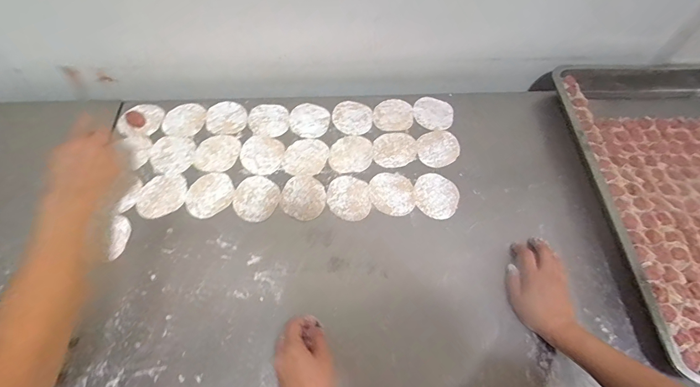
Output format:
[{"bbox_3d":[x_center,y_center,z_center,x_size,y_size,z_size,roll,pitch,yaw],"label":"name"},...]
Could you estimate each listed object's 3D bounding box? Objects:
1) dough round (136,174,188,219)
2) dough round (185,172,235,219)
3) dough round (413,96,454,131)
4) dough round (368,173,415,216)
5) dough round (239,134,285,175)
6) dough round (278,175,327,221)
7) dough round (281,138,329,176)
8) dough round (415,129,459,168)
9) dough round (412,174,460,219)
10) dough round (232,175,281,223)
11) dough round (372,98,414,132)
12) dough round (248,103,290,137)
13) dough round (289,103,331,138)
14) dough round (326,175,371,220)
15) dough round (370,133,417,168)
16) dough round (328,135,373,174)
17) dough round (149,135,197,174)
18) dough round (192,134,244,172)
[{"bbox_3d":[-0.331,0.003,0.648,0.082,0.004,0.083,-10,61,-7],"label":"dough round"},{"bbox_3d":[-0.248,0.001,0.653,0.080,0.004,0.087,1,60,-1],"label":"dough round"},{"bbox_3d":[0.173,-0.166,0.759,0.080,0.005,0.090,-9,61,-7],"label":"dough round"},{"bbox_3d":[0.074,0.001,0.659,0.077,0.005,0.085,1,60,-1],"label":"dough round"},{"bbox_3d":[-0.167,-0.076,0.699,0.080,0.004,0.087,1,60,-1],"label":"dough round"},{"bbox_3d":[-0.082,0.005,0.656,0.085,0.006,0.083,1,60,-1],"label":"dough round"},{"bbox_3d":[-0.083,-0.071,0.698,0.081,0.004,0.086,1,60,-1],"label":"dough round"},{"bbox_3d":[0.172,-0.087,0.715,0.086,0.006,0.079,1,60,-1],"label":"dough round"},{"bbox_3d":[0.154,0.003,0.661,0.086,0.009,0.079,1,60,-1],"label":"dough round"},{"bbox_3d":[-0.167,0.008,0.653,0.079,0.004,0.087,6,60,1],"label":"dough round"},{"bbox_3d":[0.089,-0.163,0.757,0.081,0.005,0.087,1,60,-1],"label":"dough round"},{"bbox_3d":[-0.164,-0.150,0.748,0.081,0.005,0.081,1,60,-1],"label":"dough round"},{"bbox_3d":[-0.082,-0.149,0.751,0.082,0.005,0.084,1,60,-1],"label":"dough round"},{"bbox_3d":[-0.003,0.006,0.653,0.074,0.007,0.089,-5,61,-5],"label":"dough round"},{"bbox_3d":[0.084,-0.085,0.712,0.084,0.005,0.076,-2,61,-3],"label":"dough round"},{"bbox_3d":[0.002,-0.077,0.702,0.082,0.004,0.088,1,60,-1],"label":"dough round"},{"bbox_3d":[-0.341,-0.076,0.701,0.087,0.004,0.084,1,60,-1],"label":"dough round"},{"bbox_3d":[-0.251,-0.077,0.700,0.084,0.004,0.084,11,61,5],"label":"dough round"}]

